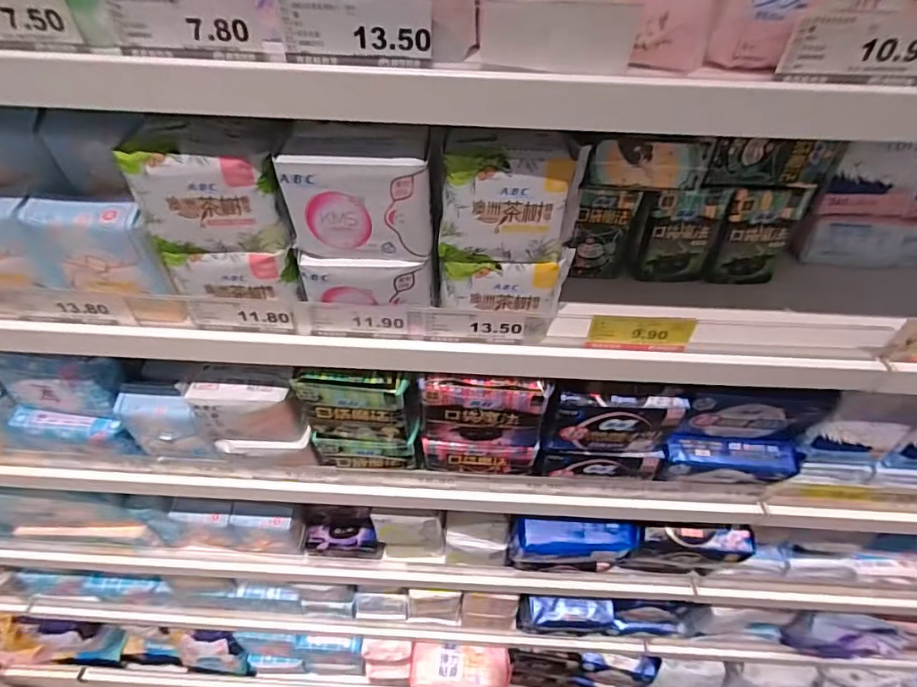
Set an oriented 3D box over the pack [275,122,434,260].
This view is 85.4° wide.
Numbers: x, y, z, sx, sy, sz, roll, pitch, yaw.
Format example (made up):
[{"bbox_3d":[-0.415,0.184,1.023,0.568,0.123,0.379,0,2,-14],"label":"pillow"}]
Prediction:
[{"bbox_3d":[-0.074,-0.115,0.382,0.105,0.083,0.057,3,42,0],"label":"pack"}]

